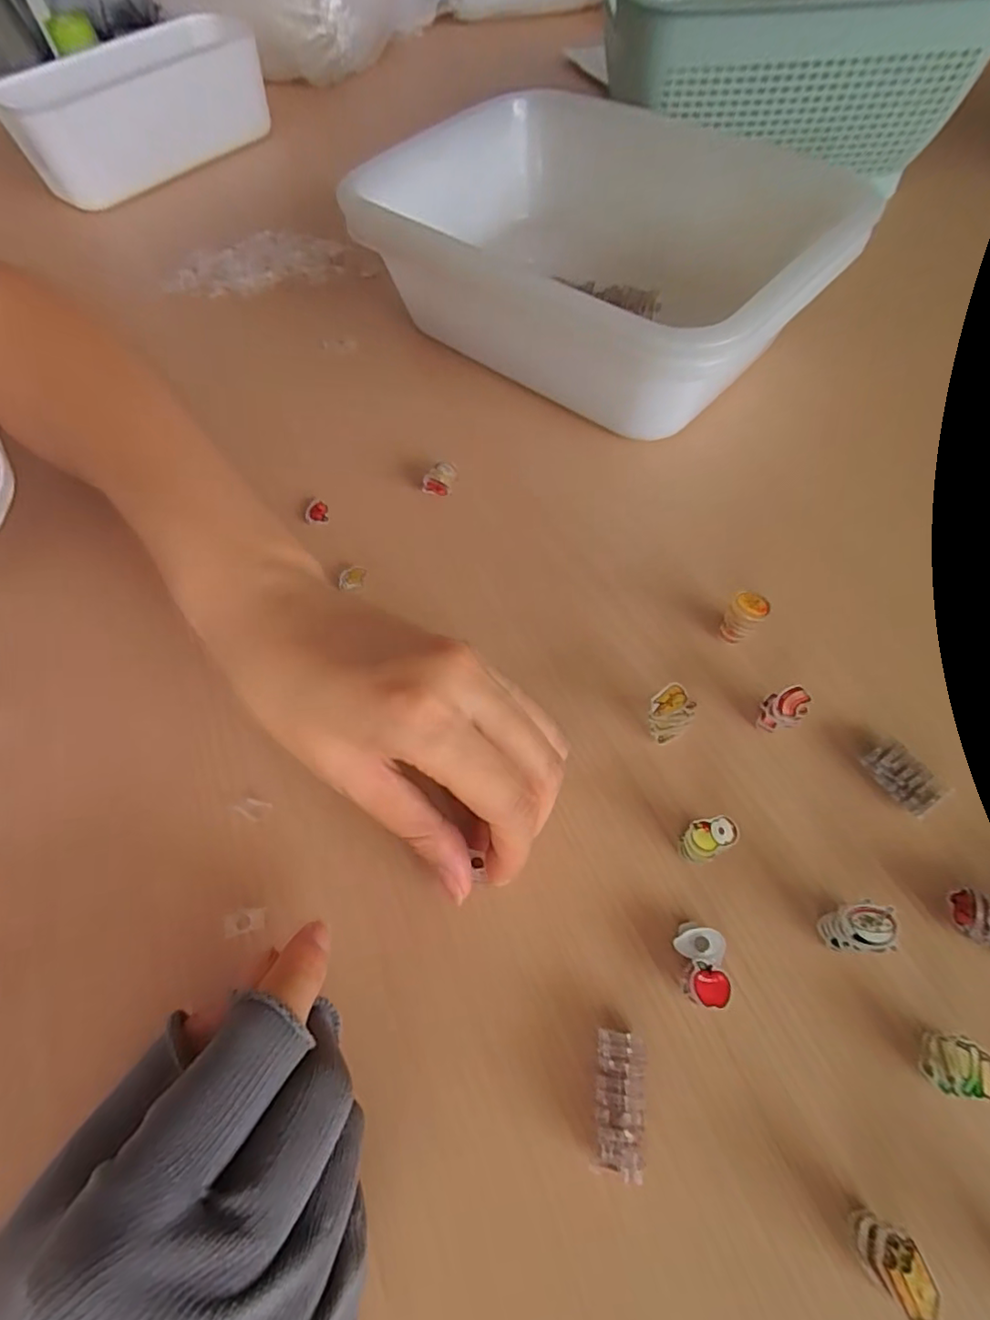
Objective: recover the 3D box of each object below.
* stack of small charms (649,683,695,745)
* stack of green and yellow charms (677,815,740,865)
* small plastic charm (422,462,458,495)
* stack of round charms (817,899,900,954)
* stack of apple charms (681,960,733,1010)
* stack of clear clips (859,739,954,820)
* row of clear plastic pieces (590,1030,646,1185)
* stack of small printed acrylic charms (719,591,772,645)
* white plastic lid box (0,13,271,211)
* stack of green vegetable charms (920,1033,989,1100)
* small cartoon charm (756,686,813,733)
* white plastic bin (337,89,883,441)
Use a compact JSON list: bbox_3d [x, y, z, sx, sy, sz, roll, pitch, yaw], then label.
[{"bbox_3d":[0.068,0.022,0.224,0.016,0.023,0.016,24,65,16],"label":"stack of small charms"},{"bbox_3d":[0.075,0.064,0.203,0.018,0.019,0.012,-28,63,-12],"label":"stack of green and yellow charms"},{"bbox_3d":[-0.029,-0.095,0.299,0.016,0.014,0.012,16,62,12],"label":"small plastic charm"},{"bbox_3d":[0.117,0.087,0.184,0.015,0.022,0.014,-13,60,-4],"label":"stack of round charms"},{"bbox_3d":[0.067,0.104,0.182,0.013,0.013,0.012,6,61,7],"label":"stack of apple charms"},{"bbox_3d":[0.153,0.044,0.214,0.015,0.009,0.027,-33,64,-15],"label":"stack of clear clips"},{"bbox_3d":[0.036,0.130,0.169,0.014,0.015,0.033,6,61,7],"label":"row of clear plastic pieces"},{"bbox_3d":[0.105,-0.017,0.243,0.014,0.026,0.011,34,68,20],"label":"stack of small printed acrylic charms"},{"bbox_3d":[-0.290,-0.455,0.472,0.082,0.067,0.210,40,70,22],"label":"white plastic lid box"},{"bbox_3d":[0.137,0.120,0.169,0.012,0.015,0.015,3,61,5],"label":"stack of green vegetable charms"},{"bbox_3d":[0.113,0.020,0.225,0.015,0.019,0.011,-14,60,-5],"label":"small cartoon charm"},{"bbox_3d":[0.055,-0.224,0.327,0.246,0.078,0.181,33,67,20],"label":"white plastic bin"}]

